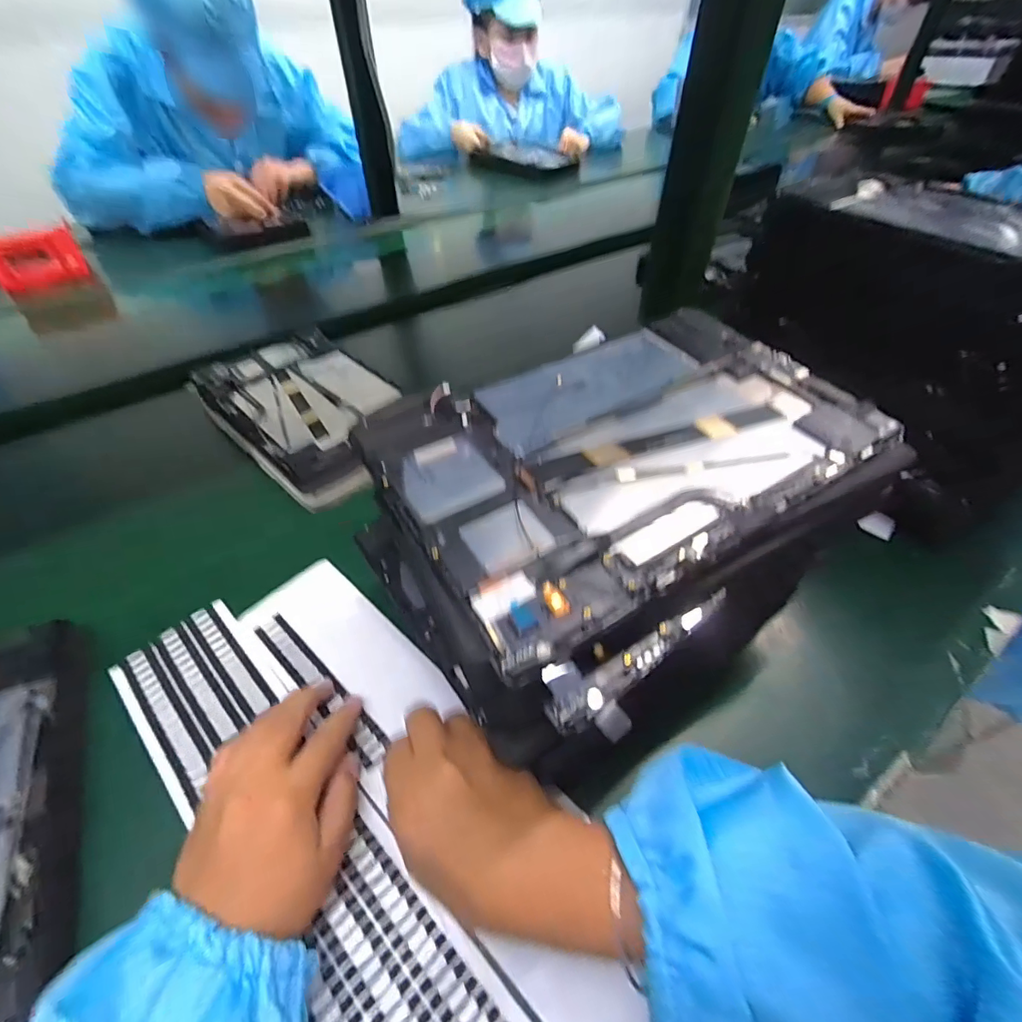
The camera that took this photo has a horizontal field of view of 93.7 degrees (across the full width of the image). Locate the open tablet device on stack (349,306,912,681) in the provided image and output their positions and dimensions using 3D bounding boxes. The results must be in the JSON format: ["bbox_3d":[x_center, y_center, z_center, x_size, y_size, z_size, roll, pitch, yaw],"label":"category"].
[{"bbox_3d":[0.060,-0.035,0.237,0.235,0.014,0.151,-24,51,-19],"label":"open tablet device on stack"}]

